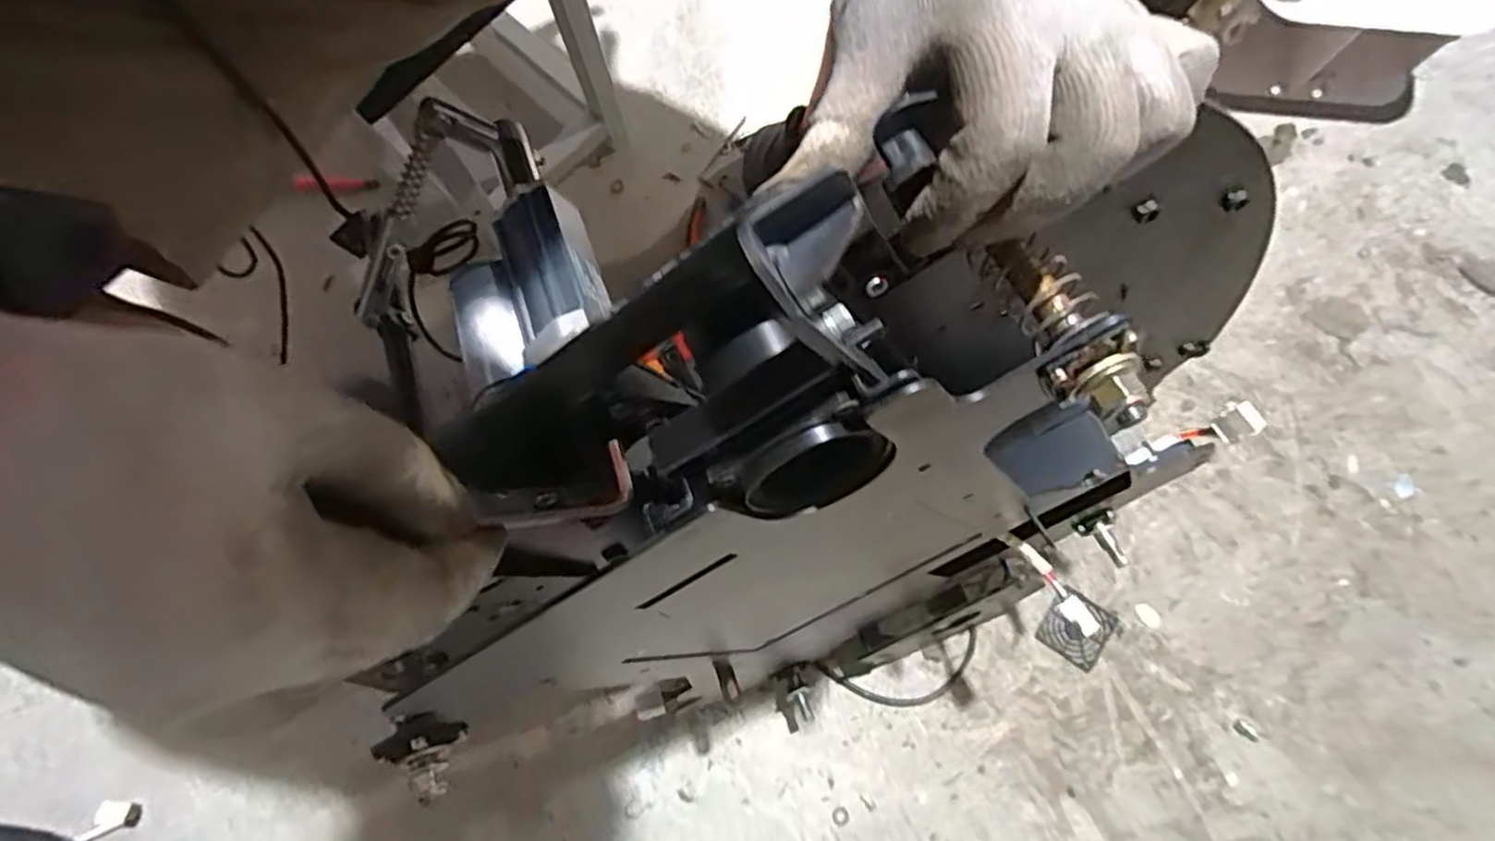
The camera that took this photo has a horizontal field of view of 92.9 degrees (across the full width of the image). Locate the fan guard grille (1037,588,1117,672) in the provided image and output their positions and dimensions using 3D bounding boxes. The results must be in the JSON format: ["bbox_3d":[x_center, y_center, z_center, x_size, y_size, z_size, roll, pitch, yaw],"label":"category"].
[{"bbox_3d":[0.319,0.202,0.689,0.059,0.006,0.061,34,80,8],"label":"fan guard grille"}]

